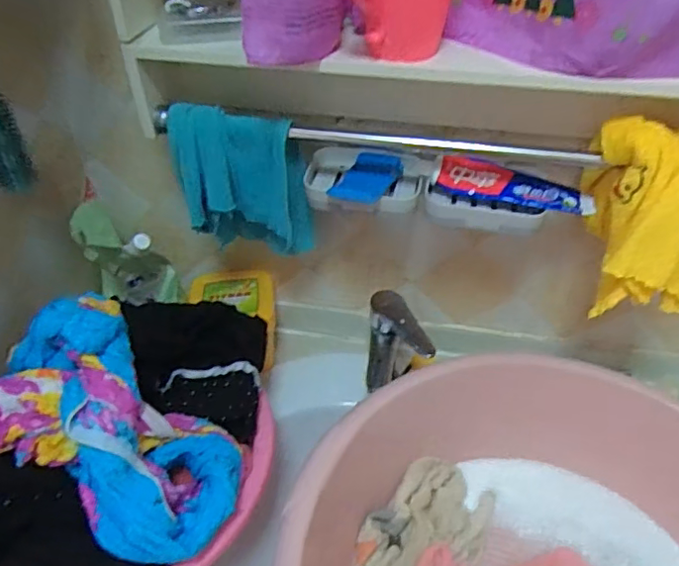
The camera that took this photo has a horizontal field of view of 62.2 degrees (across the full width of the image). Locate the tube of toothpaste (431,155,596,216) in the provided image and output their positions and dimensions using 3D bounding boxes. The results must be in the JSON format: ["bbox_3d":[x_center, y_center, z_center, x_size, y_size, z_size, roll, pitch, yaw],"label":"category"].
[{"bbox_3d":[0.182,-0.101,0.596,0.166,0.036,0.045,9,43,9],"label":"tube of toothpaste"}]

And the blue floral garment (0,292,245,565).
[{"bbox_3d":[-0.207,0.132,0.516,0.228,0.162,0.150,21,46,21],"label":"blue floral garment"}]

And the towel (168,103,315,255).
[{"bbox_3d":[-0.106,-0.103,0.627,0.144,0.167,0.051,0,42,0],"label":"towel"}]

